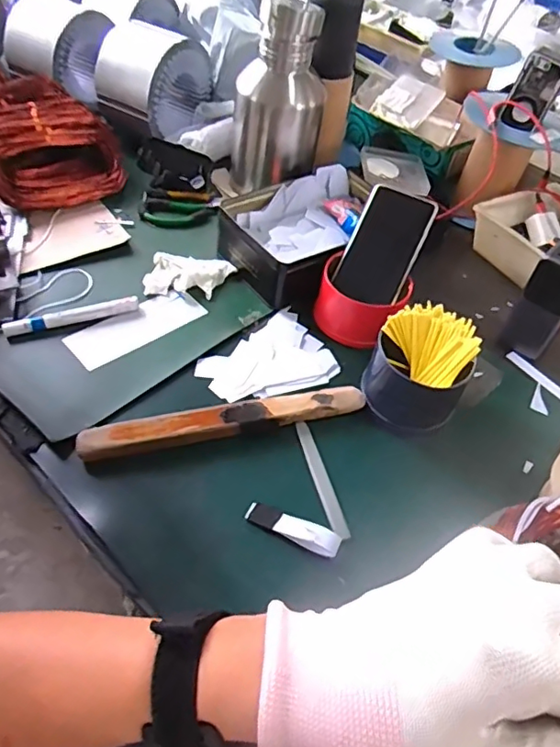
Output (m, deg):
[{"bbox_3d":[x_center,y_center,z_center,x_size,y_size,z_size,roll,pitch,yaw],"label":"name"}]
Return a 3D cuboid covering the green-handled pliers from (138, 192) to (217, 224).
[{"bbox_3d":[-0.143,-0.221,0.755,0.102,0.009,0.058,10,49,3],"label":"green-handled pliers"}]

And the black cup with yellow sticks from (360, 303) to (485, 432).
[{"bbox_3d":[0.145,-0.004,0.568,0.094,0.088,0.090,3,49,-3],"label":"black cup with yellow sticks"}]

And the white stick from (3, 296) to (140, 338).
[{"bbox_3d":[-0.225,-0.064,0.603,0.140,0.011,0.018,-17,53,-18],"label":"white stick"}]

